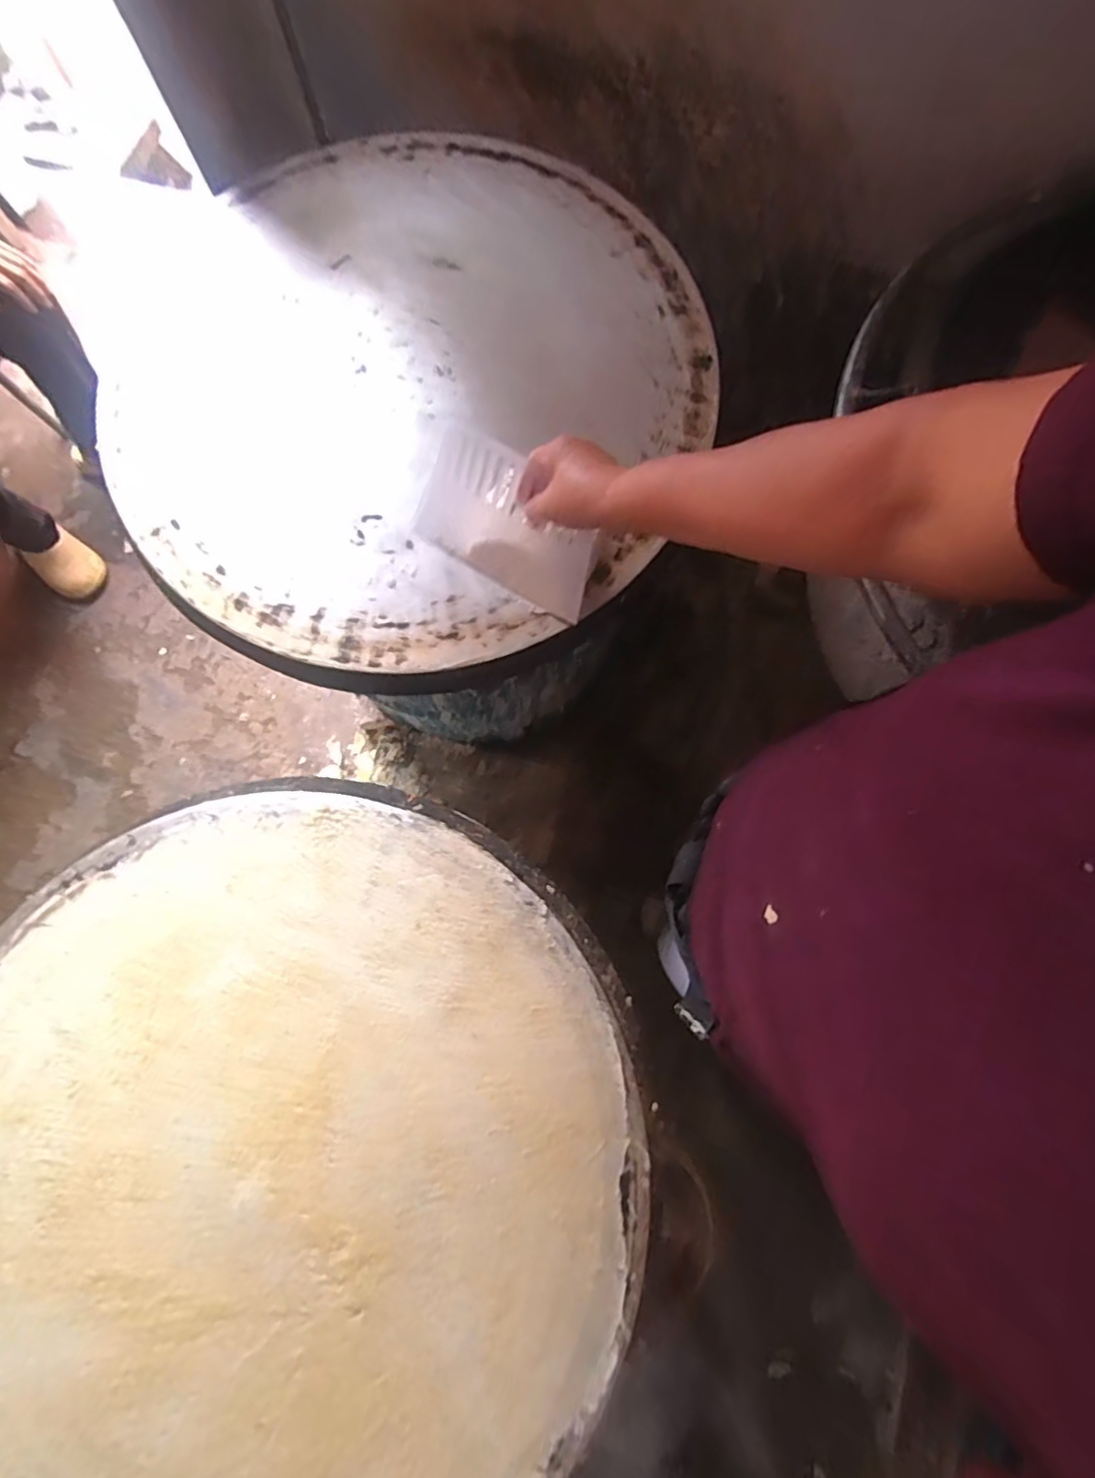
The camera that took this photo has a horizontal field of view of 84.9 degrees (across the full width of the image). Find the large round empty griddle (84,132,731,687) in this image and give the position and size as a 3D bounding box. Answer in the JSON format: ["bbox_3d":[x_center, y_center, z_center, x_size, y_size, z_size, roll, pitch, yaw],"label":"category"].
[{"bbox_3d":[-0.142,-0.373,0.624,0.612,0.037,0.628,0,79,0],"label":"large round empty griddle"}]

